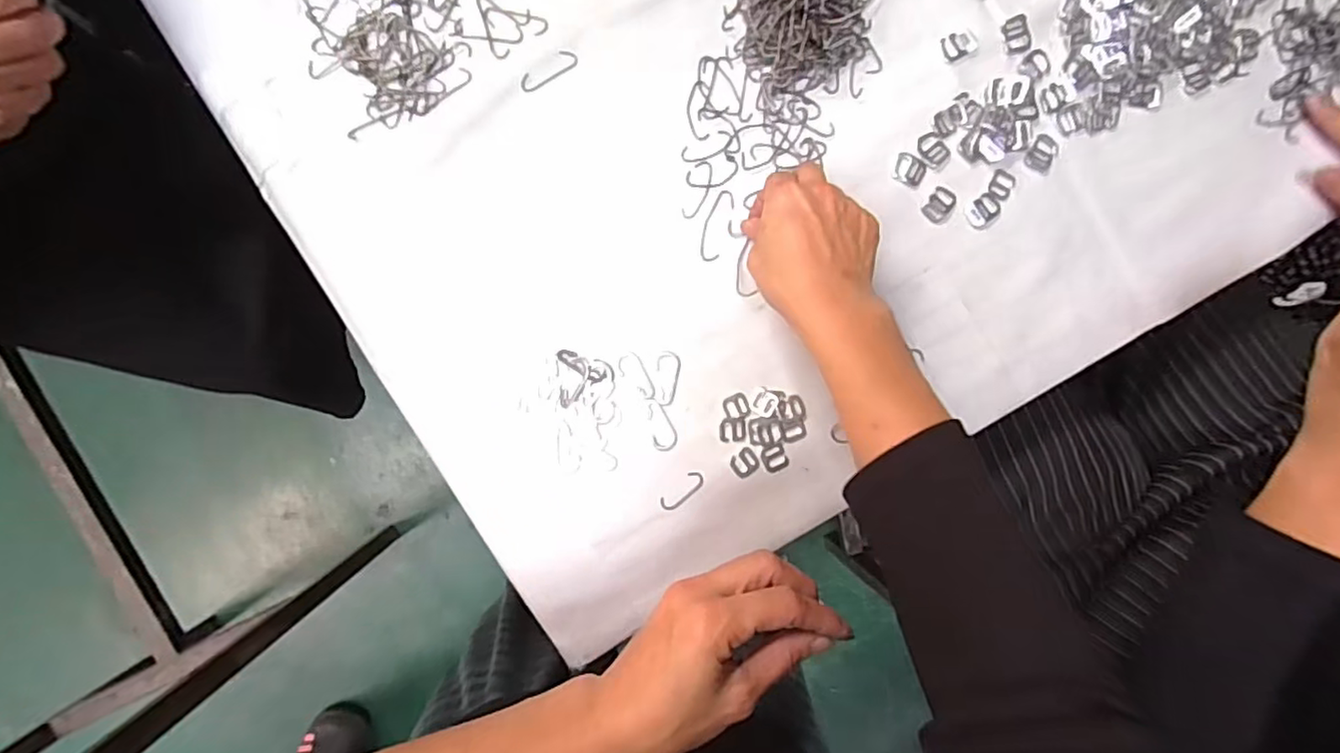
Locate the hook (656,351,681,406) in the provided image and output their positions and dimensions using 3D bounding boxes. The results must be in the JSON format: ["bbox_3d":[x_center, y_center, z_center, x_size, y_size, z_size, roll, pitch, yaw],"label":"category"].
[{"bbox_3d":[-0.001,0.002,0.438,0.016,0.004,0.038,5,93,-4],"label":"hook"}]

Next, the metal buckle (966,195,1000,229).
[{"bbox_3d":[0.221,-0.116,0.443,0.025,0.004,0.019,-43,95,0],"label":"metal buckle"}]

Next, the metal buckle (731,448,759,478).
[{"bbox_3d":[0.053,0.061,0.443,0.019,0.004,0.018,-40,95,-1],"label":"metal buckle"}]

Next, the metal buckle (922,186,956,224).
[{"bbox_3d":[0.190,-0.121,0.439,0.017,0.004,0.025,37,90,-5],"label":"metal buckle"}]

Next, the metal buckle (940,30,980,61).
[{"bbox_3d":[0.201,-0.229,0.432,0.023,0.006,0.018,-20,95,-2],"label":"metal buckle"}]

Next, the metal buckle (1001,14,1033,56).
[{"bbox_3d":[0.242,-0.238,0.435,0.018,0.007,0.024,-26,95,-2],"label":"metal buckle"}]

